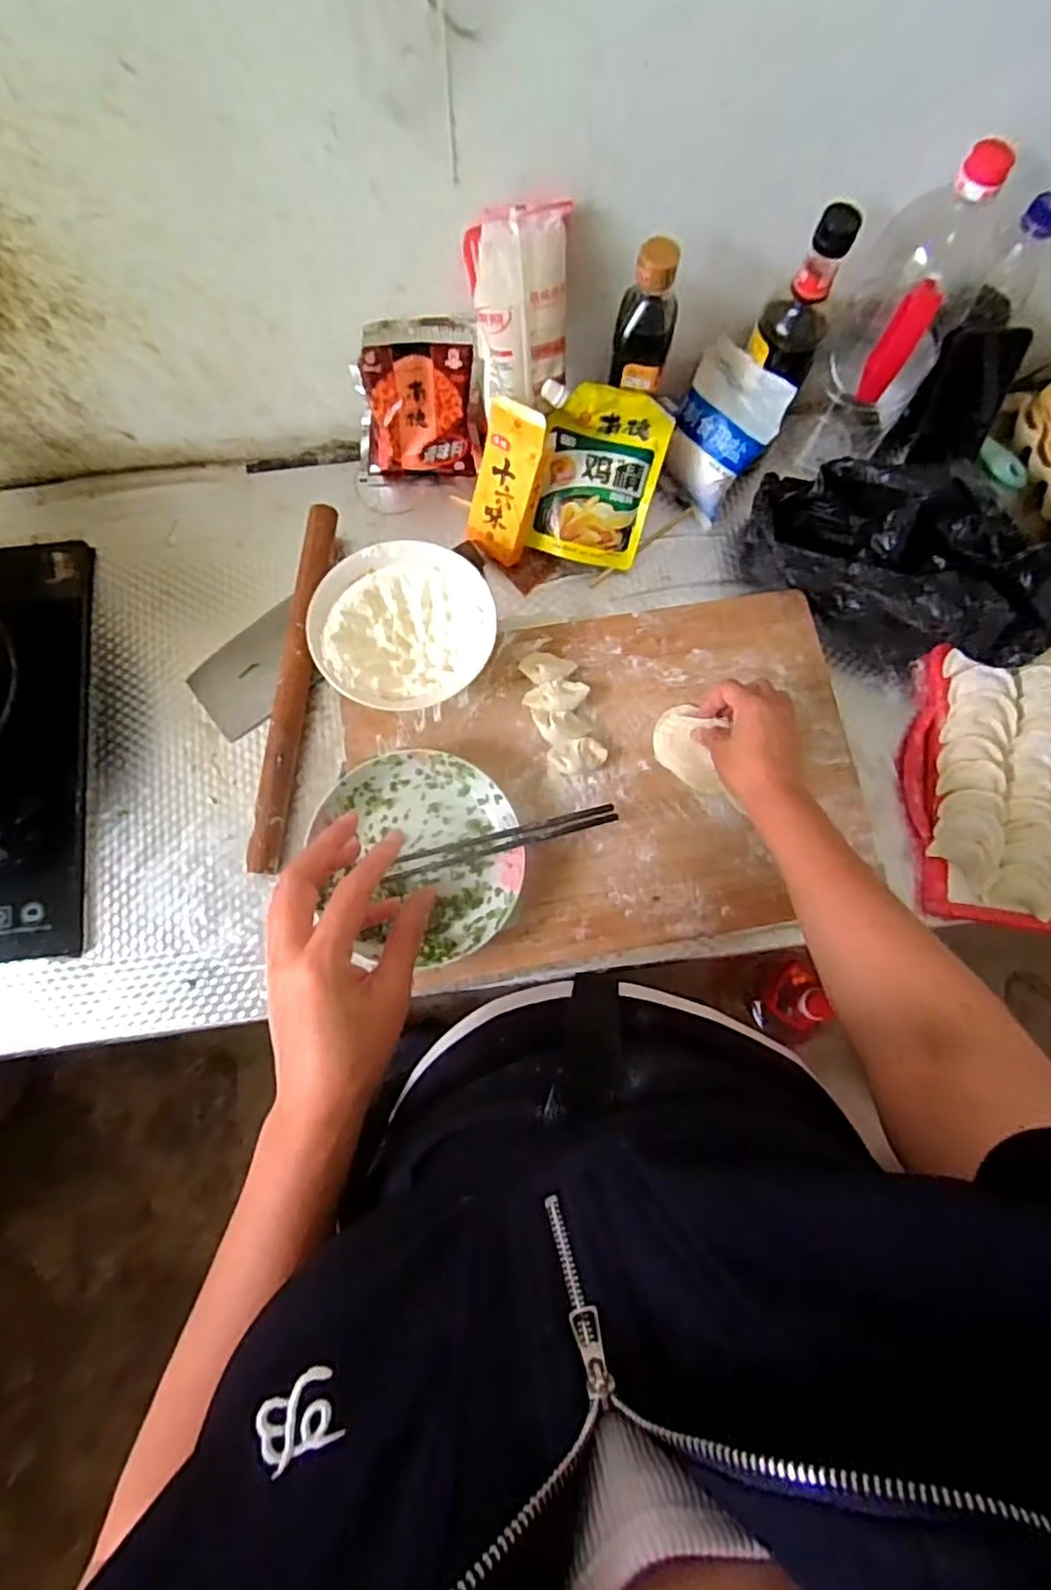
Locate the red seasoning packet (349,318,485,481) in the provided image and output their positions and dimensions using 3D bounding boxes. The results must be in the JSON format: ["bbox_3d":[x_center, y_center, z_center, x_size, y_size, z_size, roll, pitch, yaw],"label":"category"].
[{"bbox_3d":[-0.109,-0.399,0.687,0.133,0.153,0.024,-7,58,-4],"label":"red seasoning packet"}]

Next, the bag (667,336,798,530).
[{"bbox_3d":[0.193,-0.366,0.687,0.102,0.144,0.028,45,49,14],"label":"bag"}]

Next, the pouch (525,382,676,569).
[{"bbox_3d":[0.071,-0.312,0.668,0.117,0.159,0.031,9,37,-4],"label":"pouch"}]

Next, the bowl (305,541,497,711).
[{"bbox_3d":[-0.115,-0.156,0.650,0.165,0.056,0.154,0,77,-1],"label":"bowl"}]

